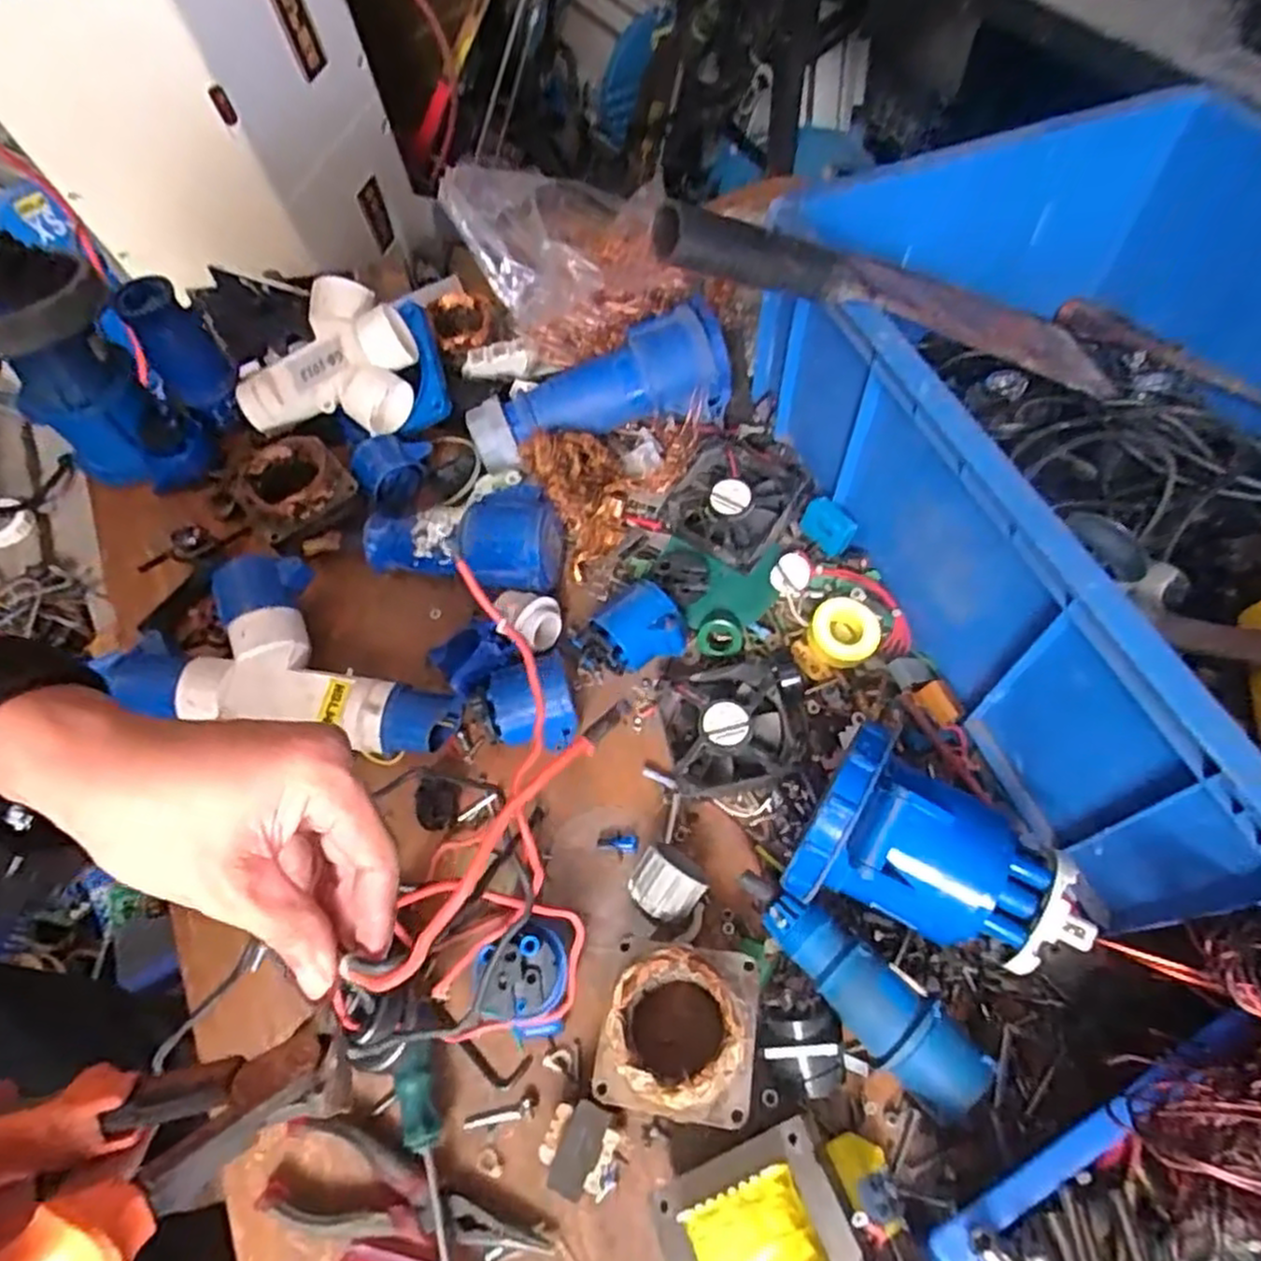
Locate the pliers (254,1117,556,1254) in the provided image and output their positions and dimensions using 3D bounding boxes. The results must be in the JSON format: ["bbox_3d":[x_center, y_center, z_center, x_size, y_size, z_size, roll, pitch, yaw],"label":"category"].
[{"bbox_3d":[-0.120,0.306,0.386,0.152,0.012,0.051,16,63,11],"label":"pliers"}]

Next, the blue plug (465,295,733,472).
[{"bbox_3d":[-0.026,-0.189,0.571,0.203,0.069,0.073,-14,61,-5],"label":"blue plug"}]

